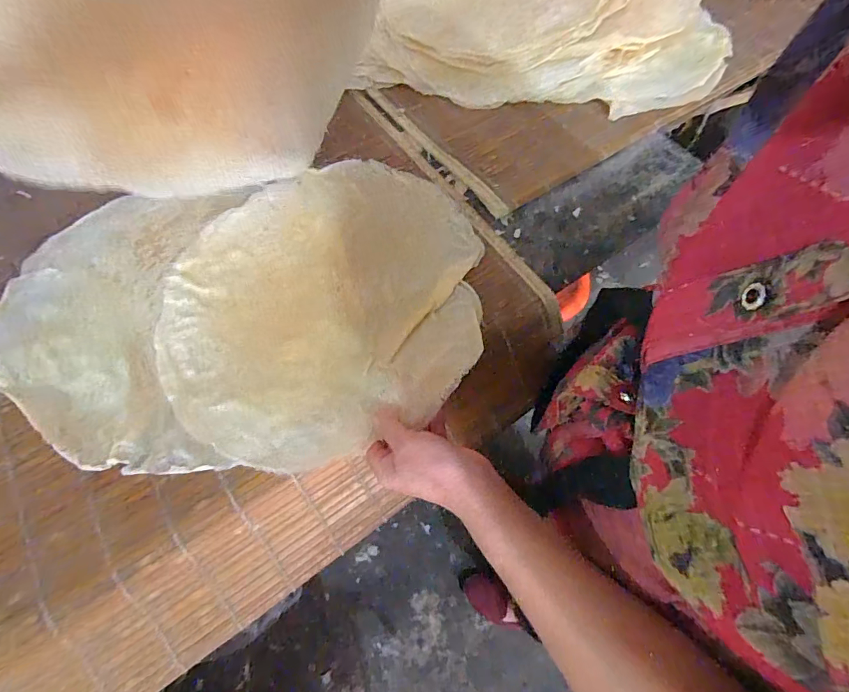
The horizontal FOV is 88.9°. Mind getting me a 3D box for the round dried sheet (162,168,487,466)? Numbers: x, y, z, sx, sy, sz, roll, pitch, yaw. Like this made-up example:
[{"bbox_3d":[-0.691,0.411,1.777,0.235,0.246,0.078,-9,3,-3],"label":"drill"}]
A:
[{"bbox_3d":[-0.108,-0.048,0.443,0.317,0.042,0.329,0,61,1],"label":"round dried sheet"}]

